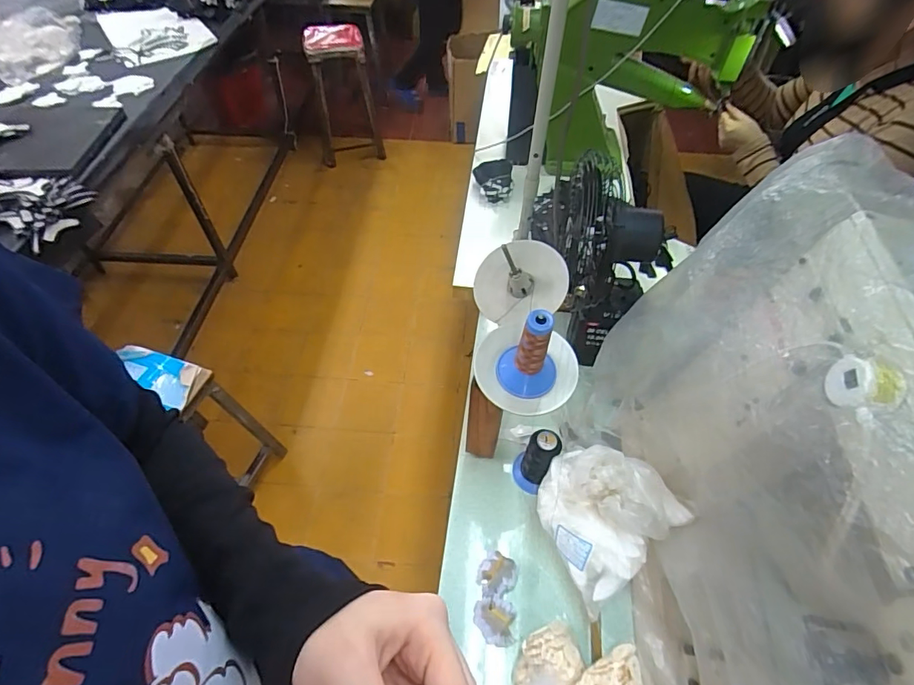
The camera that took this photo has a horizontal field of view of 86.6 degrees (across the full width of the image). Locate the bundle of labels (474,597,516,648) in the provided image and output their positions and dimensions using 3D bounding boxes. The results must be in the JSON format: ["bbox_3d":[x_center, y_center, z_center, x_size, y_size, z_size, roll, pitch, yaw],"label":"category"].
[{"bbox_3d":[0.047,0.354,0.615,0.050,0.016,0.050,3,53,2],"label":"bundle of labels"}]

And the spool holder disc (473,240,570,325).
[{"bbox_3d":[0.079,-0.080,0.646,0.130,0.042,0.113,-27,73,20],"label":"spool holder disc"}]

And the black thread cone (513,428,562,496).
[{"bbox_3d":[0.111,0.170,0.700,0.051,0.120,0.048,25,57,18],"label":"black thread cone"}]

